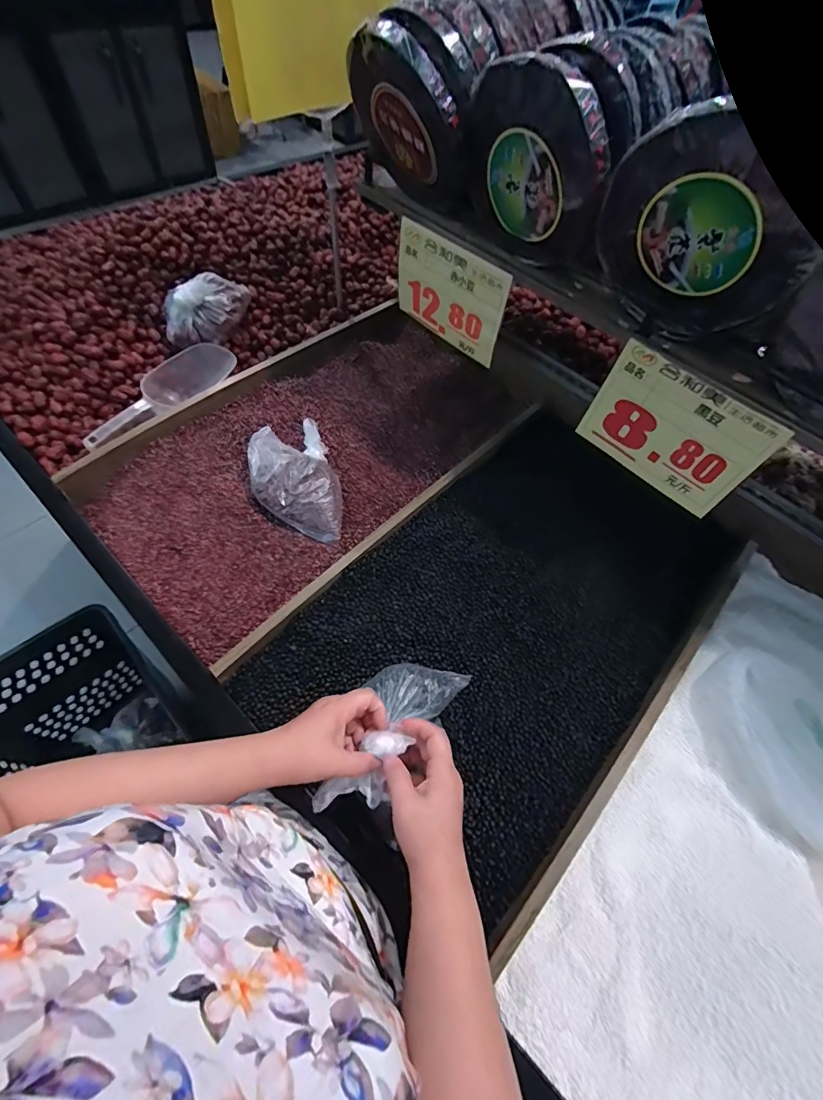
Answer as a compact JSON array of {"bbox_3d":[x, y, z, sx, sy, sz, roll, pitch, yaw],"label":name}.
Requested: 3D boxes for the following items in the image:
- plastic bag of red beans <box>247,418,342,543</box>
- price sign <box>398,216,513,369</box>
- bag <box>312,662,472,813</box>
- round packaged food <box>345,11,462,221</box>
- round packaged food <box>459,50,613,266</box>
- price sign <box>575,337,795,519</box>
[{"bbox_3d":[-0.185,-0.114,0.709,0.129,0.057,0.223,-13,61,-9],"label":"plastic bag of red beans"},{"bbox_3d":[0.057,-0.402,0.708,0.209,0.143,0.012,40,63,18],"label":"price sign"},{"bbox_3d":[-0.028,0.184,0.479,0.094,0.056,0.199,34,42,15],"label":"bag"},{"bbox_3d":[-0.005,-0.548,0.576,0.175,0.191,0.030,41,91,13],"label":"round packaged food"},{"bbox_3d":[0.141,-0.443,0.526,0.049,0.177,0.198,-35,69,-18],"label":"round packaged food"},{"bbox_3d":[0.336,-0.154,0.586,0.208,0.145,0.007,43,58,18],"label":"price sign"}]

